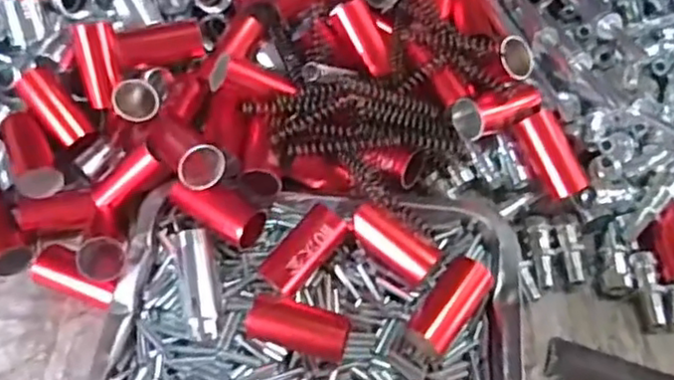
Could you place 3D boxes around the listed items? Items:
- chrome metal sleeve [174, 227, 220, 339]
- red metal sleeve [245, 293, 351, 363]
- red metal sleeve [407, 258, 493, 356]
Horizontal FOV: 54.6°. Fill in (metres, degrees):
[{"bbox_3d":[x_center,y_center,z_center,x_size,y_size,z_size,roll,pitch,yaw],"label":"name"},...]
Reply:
[{"bbox_3d":[-0.088,0.063,0.421,0.020,0.026,0.070,-11,59,-7],"label":"chrome metal sleeve"},{"bbox_3d":[-0.023,0.088,0.410,0.062,0.028,0.029,14,59,8],"label":"red metal sleeve"},{"bbox_3d":[0.074,0.072,0.415,0.028,0.031,0.068,36,64,20],"label":"red metal sleeve"}]

